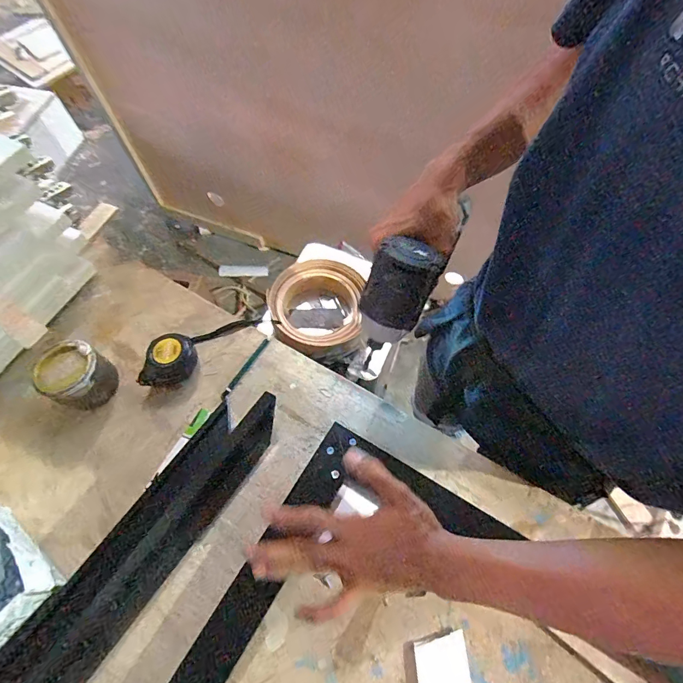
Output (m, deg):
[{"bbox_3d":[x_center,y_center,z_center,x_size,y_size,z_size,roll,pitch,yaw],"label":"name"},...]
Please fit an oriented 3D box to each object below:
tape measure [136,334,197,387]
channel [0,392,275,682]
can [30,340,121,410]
[{"bbox_3d":[-0.220,0.026,0.507,0.061,0.037,0.061,-7,65,-3],"label":"tape measure"},{"bbox_3d":[-0.210,0.214,0.418,0.086,0.036,0.399,33,69,14],"label":"channel"},{"bbox_3d":[-0.326,0.044,0.494,0.070,0.061,0.070,0,65,0],"label":"can"}]

